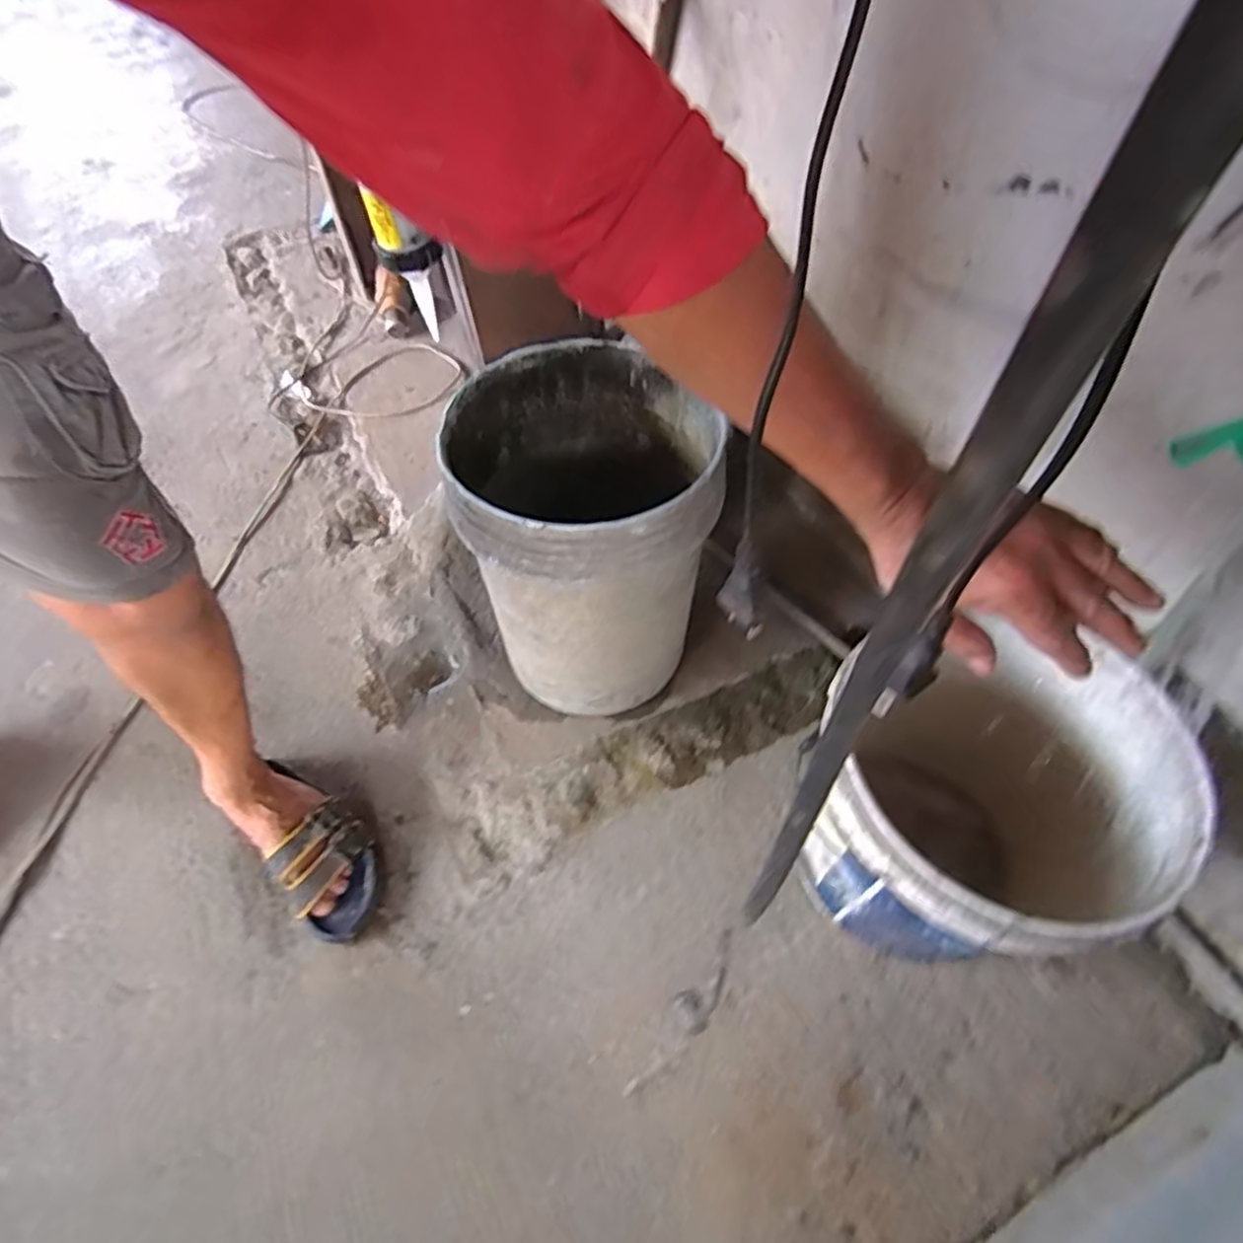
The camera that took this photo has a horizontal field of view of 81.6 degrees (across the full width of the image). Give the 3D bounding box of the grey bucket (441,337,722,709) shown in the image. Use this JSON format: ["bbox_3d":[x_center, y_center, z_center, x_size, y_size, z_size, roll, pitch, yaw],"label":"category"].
[{"bbox_3d":[-0.043,-0.105,0.871,0.268,0.352,0.292,-1,55,1],"label":"grey bucket"}]

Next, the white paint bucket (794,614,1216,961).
[{"bbox_3d":[0.341,0.195,0.750,0.306,0.319,0.292,-26,60,-15],"label":"white paint bucket"}]

